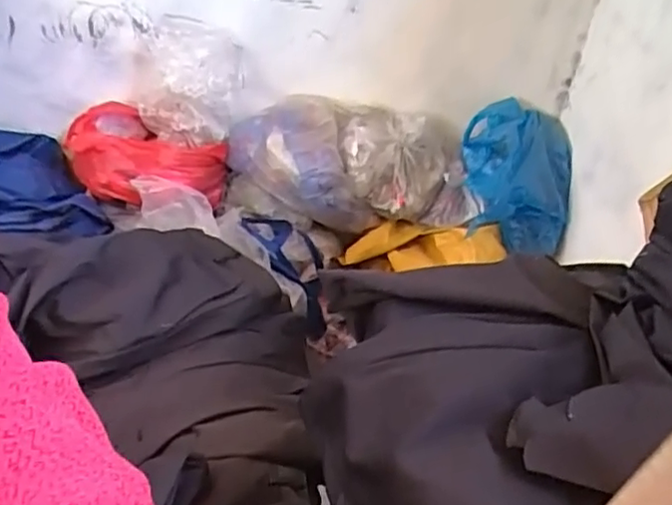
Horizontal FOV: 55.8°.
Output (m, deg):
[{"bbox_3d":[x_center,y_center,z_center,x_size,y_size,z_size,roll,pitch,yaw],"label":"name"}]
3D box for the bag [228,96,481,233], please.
[{"bbox_3d":[0.023,-0.204,1.447,0.513,0.208,0.204,-2,39,-11],"label":"bag"}]

